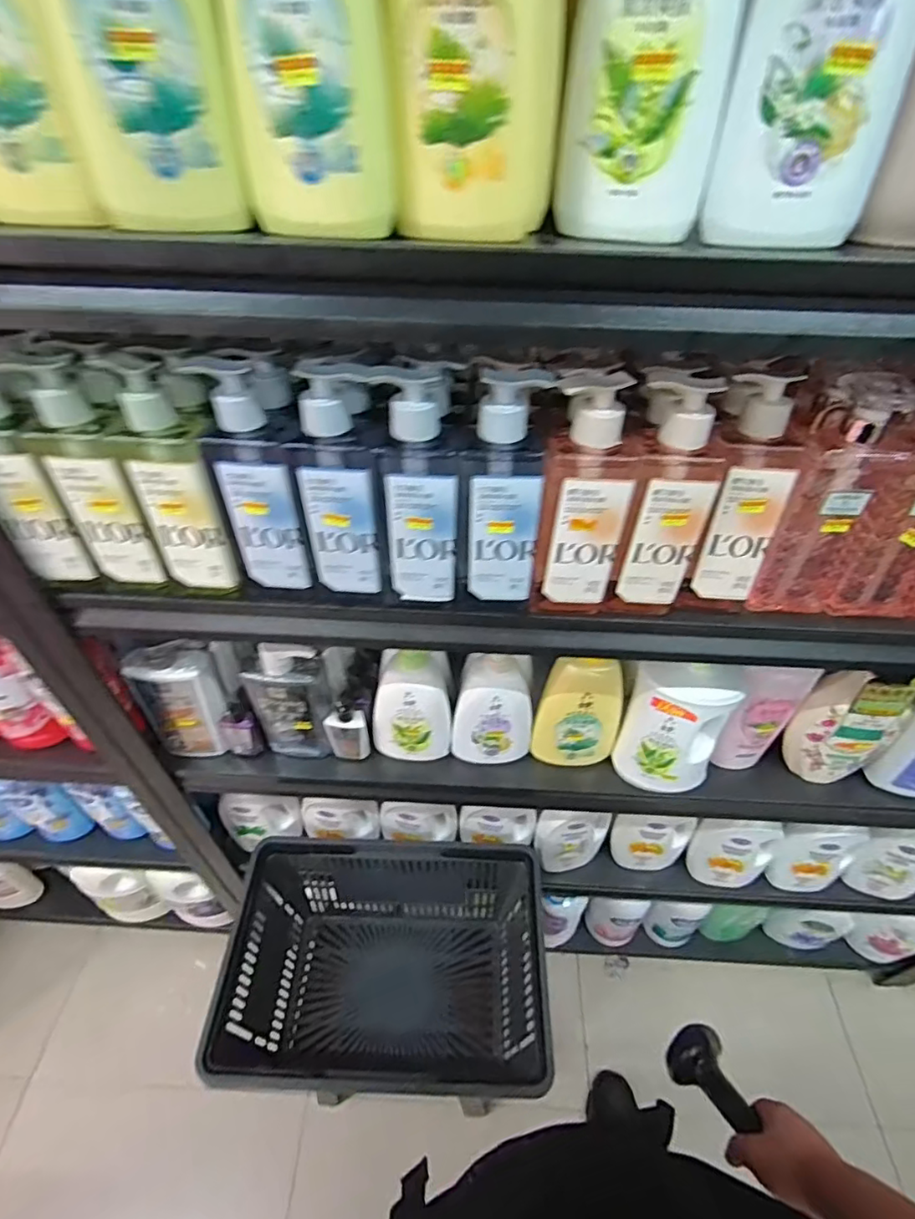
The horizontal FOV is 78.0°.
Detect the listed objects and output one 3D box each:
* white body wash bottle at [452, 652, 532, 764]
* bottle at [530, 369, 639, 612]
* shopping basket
[{"bbox_3d":[0.048,0.137,0.758,0.103,0.187,0.051,5,47,5],"label":"white body wash bottle"},{"bbox_3d":[0.113,-0.093,0.488,0.071,0.210,0.068,9,47,8],"label":"bottle"},{"bbox_3d":[-0.104,0.593,0.946,0.467,0.288,0.336,1,46,1],"label":"shopping basket"}]

